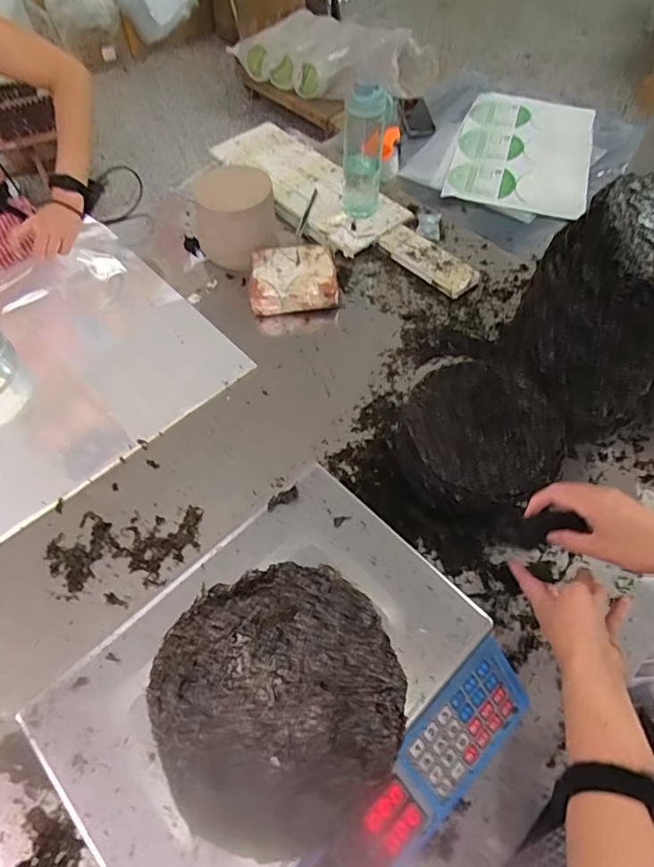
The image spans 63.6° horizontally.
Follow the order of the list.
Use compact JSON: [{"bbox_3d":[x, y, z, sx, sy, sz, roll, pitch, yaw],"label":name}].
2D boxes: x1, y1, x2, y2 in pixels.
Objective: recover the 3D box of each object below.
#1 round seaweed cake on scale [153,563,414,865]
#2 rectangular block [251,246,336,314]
[{"bbox_3d":[-0.036,0.203,0.412,0.190,0.023,0.185,-1,56,1],"label":"round seaweed cake on scale"},{"bbox_3d":[-0.059,-0.267,0.918,0.144,0.059,0.117,-7,57,-3],"label":"rectangular block"}]

